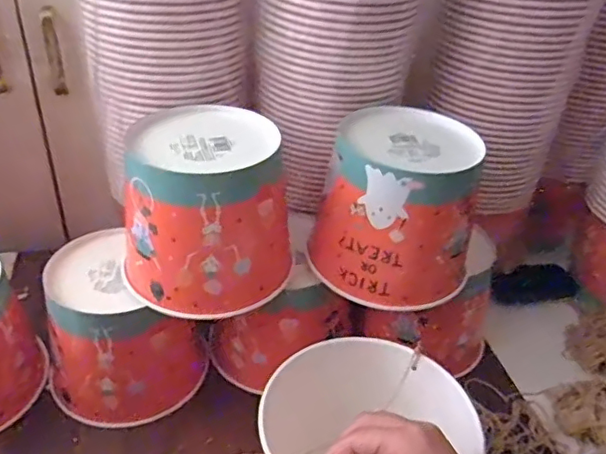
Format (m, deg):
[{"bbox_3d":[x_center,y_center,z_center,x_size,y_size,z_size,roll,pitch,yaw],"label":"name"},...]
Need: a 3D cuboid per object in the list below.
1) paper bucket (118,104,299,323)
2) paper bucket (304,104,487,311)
[{"bbox_3d":[-0.087,-0.017,0.522,0.142,0.136,0.140,-4,36,-12],"label":"paper bucket"},{"bbox_3d":[0.093,-0.018,0.544,0.148,0.141,0.135,14,36,13],"label":"paper bucket"}]

